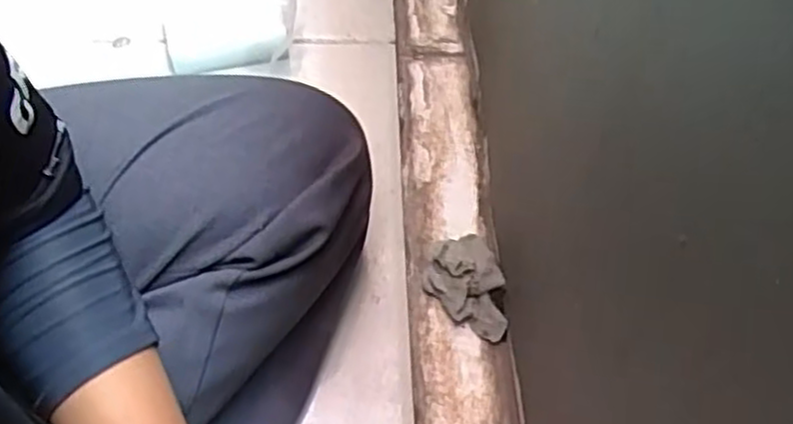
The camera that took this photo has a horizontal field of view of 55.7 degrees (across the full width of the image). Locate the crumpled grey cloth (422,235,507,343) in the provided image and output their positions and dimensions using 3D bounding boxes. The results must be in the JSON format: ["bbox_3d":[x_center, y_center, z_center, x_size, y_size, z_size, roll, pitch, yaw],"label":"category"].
[{"bbox_3d":[0.058,0.054,0.567,0.054,0.039,0.084,-30,64,-18],"label":"crumpled grey cloth"}]

